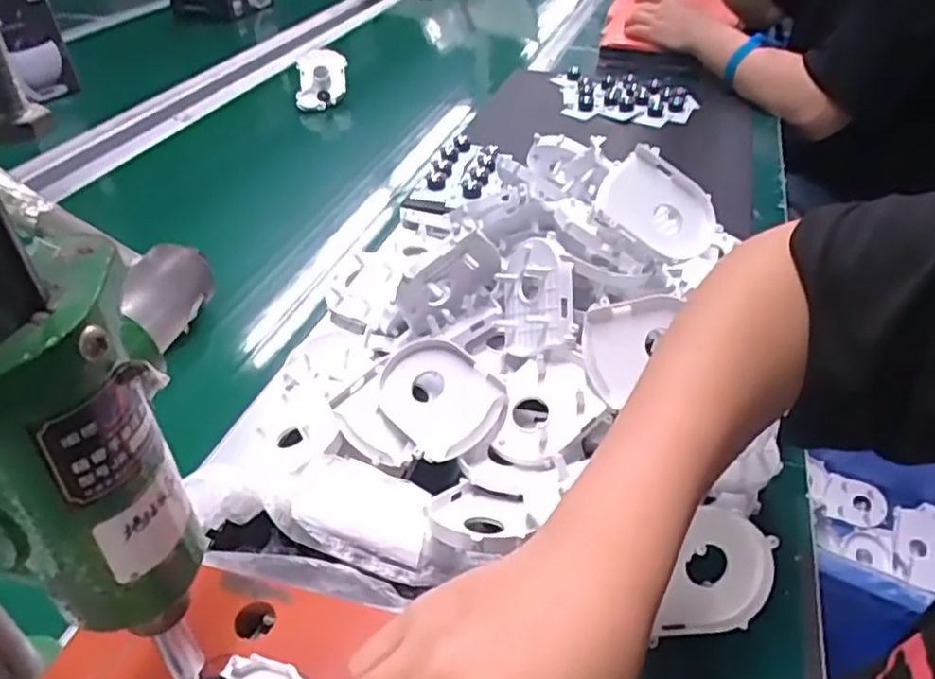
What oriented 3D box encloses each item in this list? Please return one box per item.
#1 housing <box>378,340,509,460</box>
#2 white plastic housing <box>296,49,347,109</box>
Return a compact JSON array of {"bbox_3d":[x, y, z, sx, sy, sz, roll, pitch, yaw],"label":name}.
[{"bbox_3d":[-0.020,0.039,0.457,0.083,0.025,0.067,33,75,30],"label":"housing"},{"bbox_3d":[-0.213,-0.380,0.991,0.070,0.074,0.050,2,39,4],"label":"white plastic housing"}]

